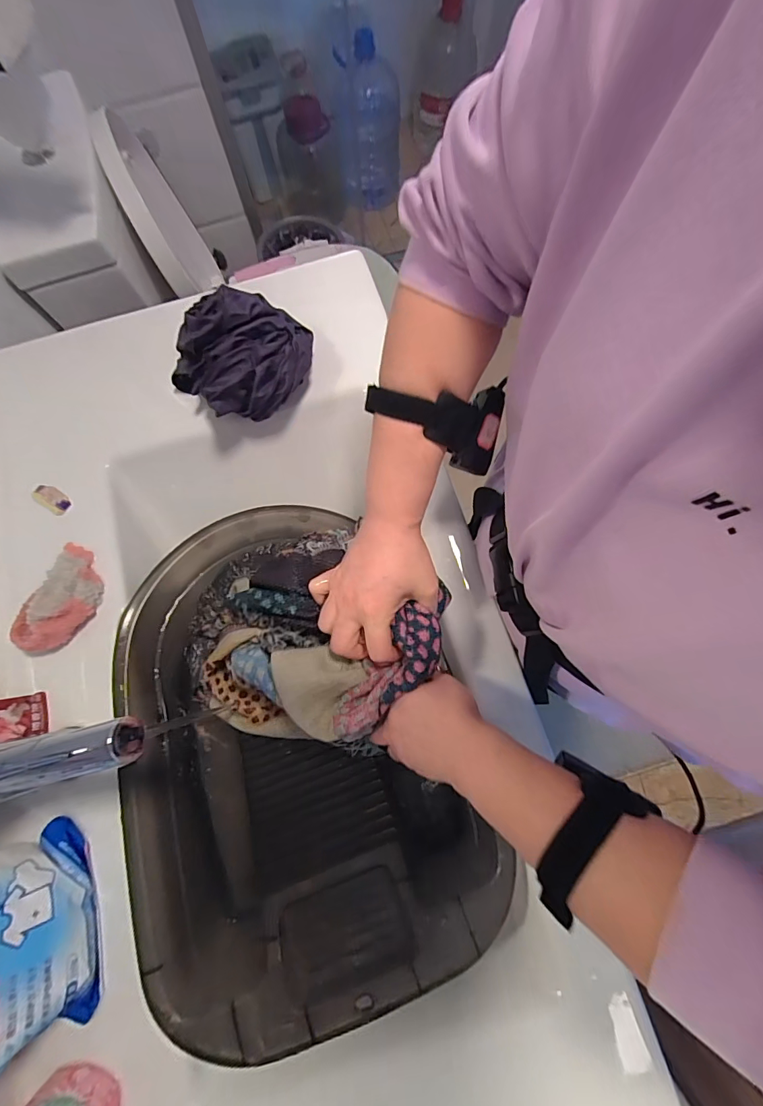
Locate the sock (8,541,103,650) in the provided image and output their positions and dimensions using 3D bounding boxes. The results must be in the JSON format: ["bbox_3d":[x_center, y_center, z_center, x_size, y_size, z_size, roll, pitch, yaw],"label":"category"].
[{"bbox_3d":[-0.327,0.046,0.436,0.065,0.039,0.109,14,76,5],"label":"sock"}]

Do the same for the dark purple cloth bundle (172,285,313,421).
[{"bbox_3d":[-0.150,-0.217,0.475,0.145,0.097,0.134,-43,78,-9],"label":"dark purple cloth bundle"}]

